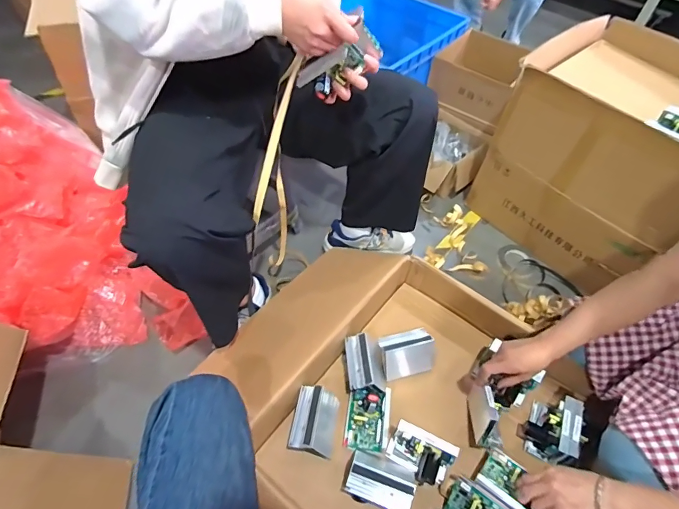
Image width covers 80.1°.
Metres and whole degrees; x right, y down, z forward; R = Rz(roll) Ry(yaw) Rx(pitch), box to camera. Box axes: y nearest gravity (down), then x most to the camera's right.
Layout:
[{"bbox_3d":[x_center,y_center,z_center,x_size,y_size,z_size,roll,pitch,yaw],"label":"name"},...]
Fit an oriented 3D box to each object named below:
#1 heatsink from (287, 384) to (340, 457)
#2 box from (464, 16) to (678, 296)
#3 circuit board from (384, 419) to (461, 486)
[{"bbox_3d":[-0.045,0.310,0.755,0.082,0.062,0.113,12,51,4],"label":"heatsink"},{"bbox_3d":[0.824,-0.299,1.235,0.529,0.477,0.577,-30,60,-26],"label":"box"},{"bbox_3d":[0.146,0.360,0.731,0.114,0.069,0.070,31,55,18],"label":"circuit board"}]

